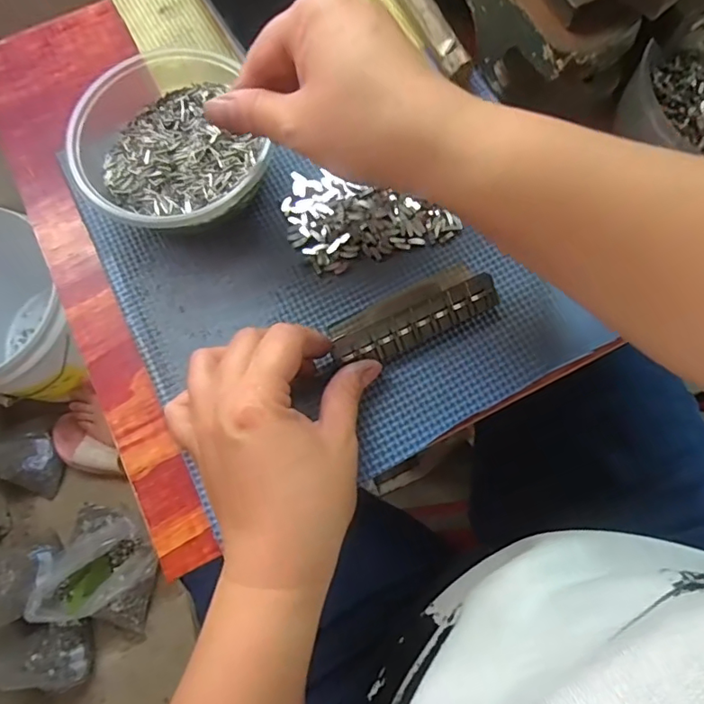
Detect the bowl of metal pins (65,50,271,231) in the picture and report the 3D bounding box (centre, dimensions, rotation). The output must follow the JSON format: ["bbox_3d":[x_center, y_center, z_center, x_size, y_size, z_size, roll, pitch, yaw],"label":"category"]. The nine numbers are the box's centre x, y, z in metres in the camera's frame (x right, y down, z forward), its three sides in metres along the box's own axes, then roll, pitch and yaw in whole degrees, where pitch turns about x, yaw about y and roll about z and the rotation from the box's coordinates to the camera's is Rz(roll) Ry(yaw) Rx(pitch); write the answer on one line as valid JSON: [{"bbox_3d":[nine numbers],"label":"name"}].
[{"bbox_3d":[-0.108,-0.121,0.317,0.102,0.050,0.110,0,74,1],"label":"bowl of metal pins"}]

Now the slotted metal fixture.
[{"bbox_3d":[0.028,-0.020,0.298,0.104,0.019,0.035,-25,75,-5],"label":"slotted metal fixture"}]

